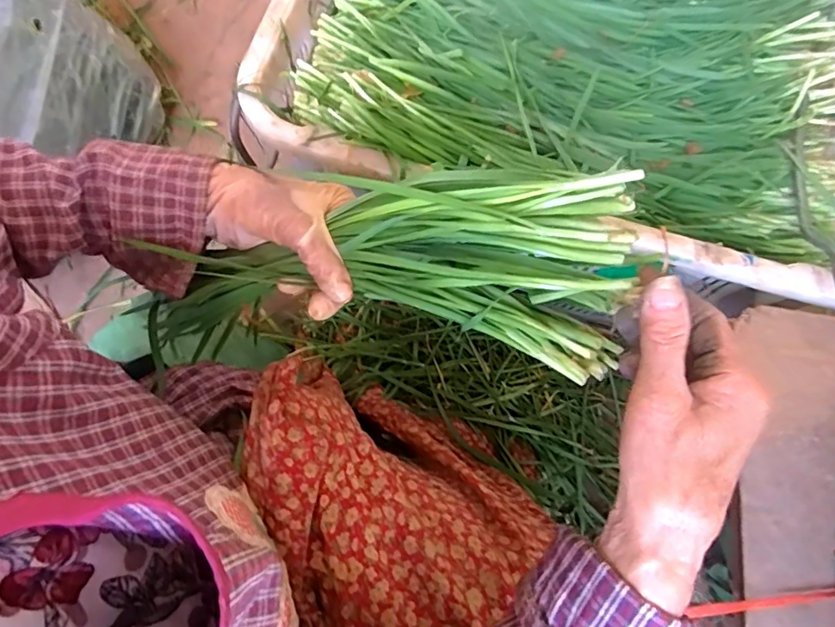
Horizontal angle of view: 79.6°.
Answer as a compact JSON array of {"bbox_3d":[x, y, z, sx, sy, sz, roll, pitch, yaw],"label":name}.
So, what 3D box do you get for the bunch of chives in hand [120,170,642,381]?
[{"bbox_3d":[-0.043,-0.016,0.337,0.346,0.075,0.105,-3,75,25],"label":"bunch of chives in hand"}]

